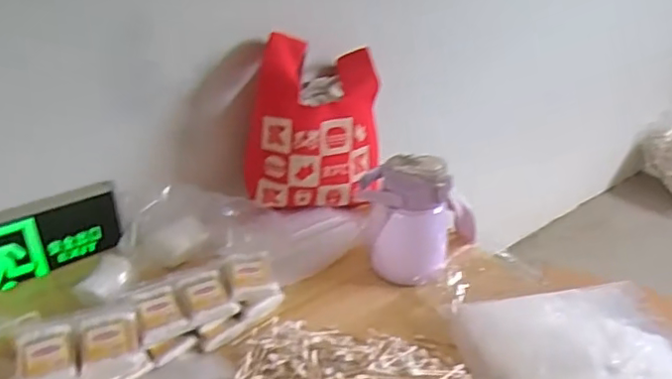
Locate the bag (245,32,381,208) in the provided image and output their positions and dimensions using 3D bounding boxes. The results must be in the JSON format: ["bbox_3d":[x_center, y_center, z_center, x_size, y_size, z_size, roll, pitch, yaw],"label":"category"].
[{"bbox_3d":[-0.035,-0.114,0.961,0.206,0.233,0.184,1,32,2],"label":"bag"}]

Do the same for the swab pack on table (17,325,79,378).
[{"bbox_3d":[-0.309,0.181,0.632,0.059,0.029,0.073,-13,34,-20],"label":"swab pack on table"}]

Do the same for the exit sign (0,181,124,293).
[{"bbox_3d":[-0.409,0.064,0.834,0.210,0.118,0.026,-24,39,-34],"label":"exit sign"}]

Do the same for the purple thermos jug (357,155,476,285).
[{"bbox_3d":[0.124,0.037,0.831,0.170,0.175,0.102,-8,32,-12],"label":"purple thermos jug"}]

